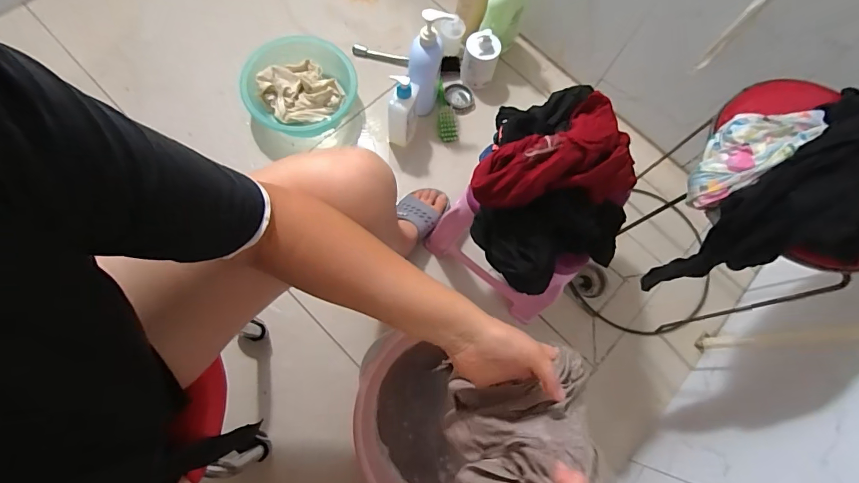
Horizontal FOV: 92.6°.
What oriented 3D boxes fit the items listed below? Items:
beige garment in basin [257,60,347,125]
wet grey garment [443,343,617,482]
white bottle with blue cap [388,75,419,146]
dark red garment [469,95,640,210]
[{"bbox_3d":[-0.307,-0.355,1.002,0.181,0.084,0.146,-19,75,-7],"label":"beige garment in basin"},{"bbox_3d":[0.097,0.187,0.428,0.146,0.118,0.134,0,73,-2],"label":"wet grey garment"},{"bbox_3d":[-0.060,-0.297,0.934,0.059,0.196,0.075,11,71,-1],"label":"white bottle with blue cap"},{"bbox_3d":[0.172,-0.094,0.535,0.225,0.074,0.134,-30,77,-14],"label":"dark red garment"}]

